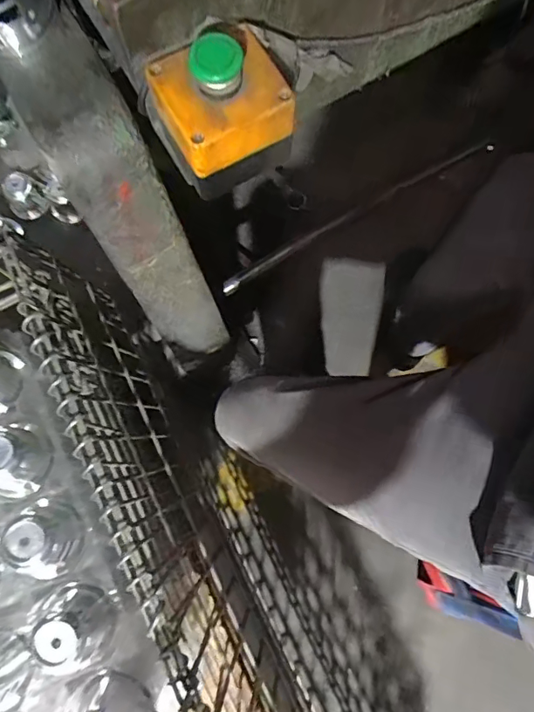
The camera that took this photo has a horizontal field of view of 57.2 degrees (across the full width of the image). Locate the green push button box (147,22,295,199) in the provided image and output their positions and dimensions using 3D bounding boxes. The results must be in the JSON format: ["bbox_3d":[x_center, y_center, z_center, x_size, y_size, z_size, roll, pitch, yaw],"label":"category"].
[{"bbox_3d":[-0.031,-0.175,0.335,0.083,0.079,0.088,-23,79,-5],"label":"green push button box"}]

